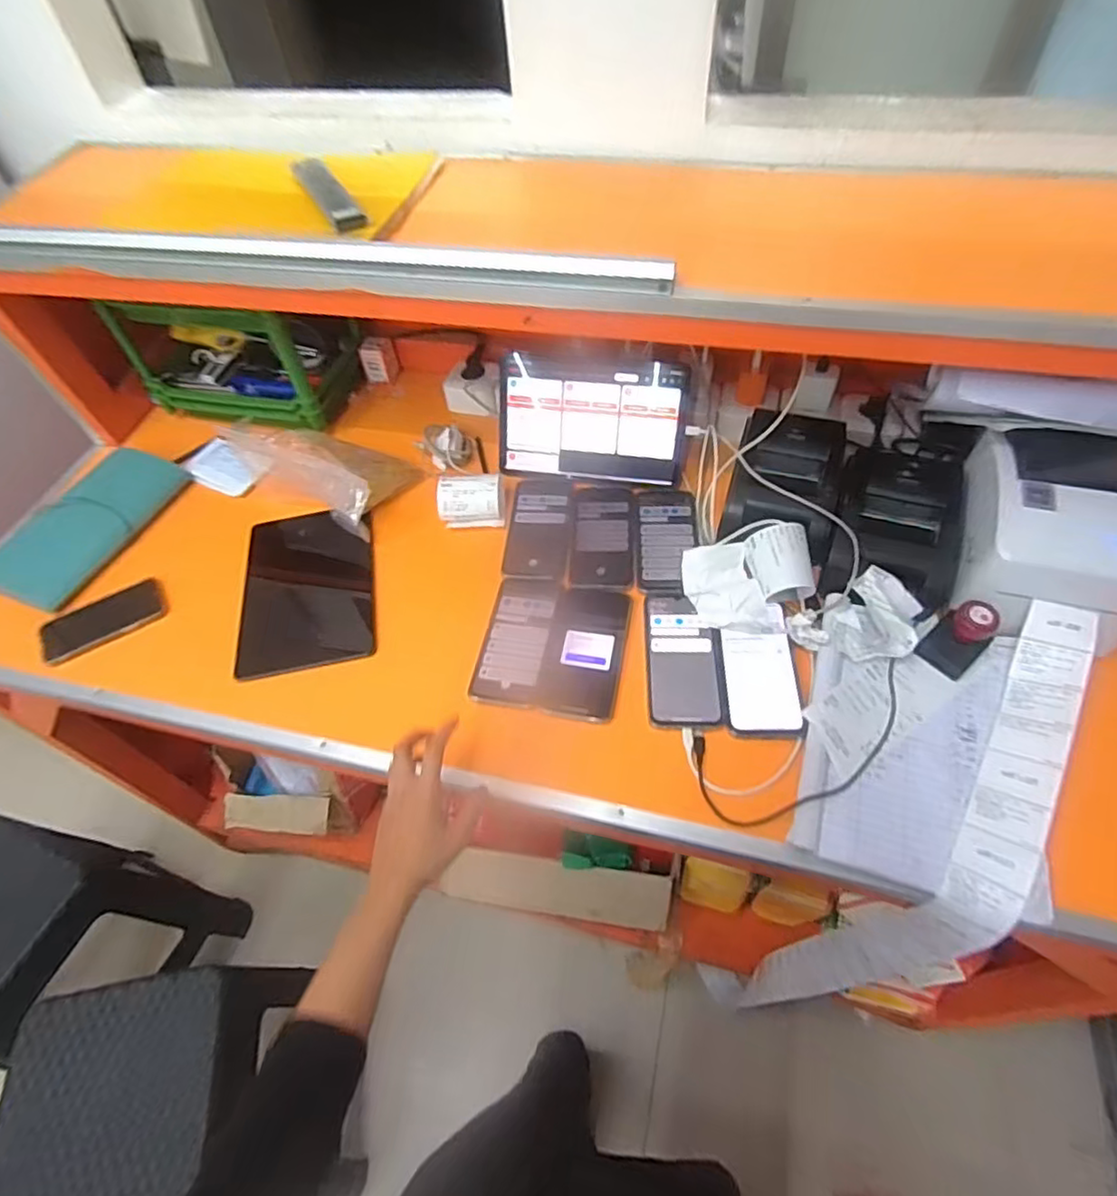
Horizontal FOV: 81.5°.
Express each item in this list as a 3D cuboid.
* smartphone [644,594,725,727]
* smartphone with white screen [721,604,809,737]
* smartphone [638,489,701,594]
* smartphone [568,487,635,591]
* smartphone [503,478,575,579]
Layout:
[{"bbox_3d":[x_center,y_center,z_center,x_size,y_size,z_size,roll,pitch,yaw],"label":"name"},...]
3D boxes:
[{"bbox_3d":[0.142,0.067,0.728,0.080,0.004,0.166,0,55,5],"label":"smartphone"},{"bbox_3d":[0.222,0.078,0.711,0.081,0.014,0.155,2,55,7],"label":"smartphone with white screen"},{"bbox_3d":[0.141,-0.078,0.835,0.075,0.012,0.180,1,52,7],"label":"smartphone"},{"bbox_3d":[0.058,-0.083,0.846,0.080,0.013,0.179,0,55,6],"label":"smartphone"},{"bbox_3d":[-0.024,-0.098,0.863,0.080,0.014,0.180,3,55,7],"label":"smartphone"}]

